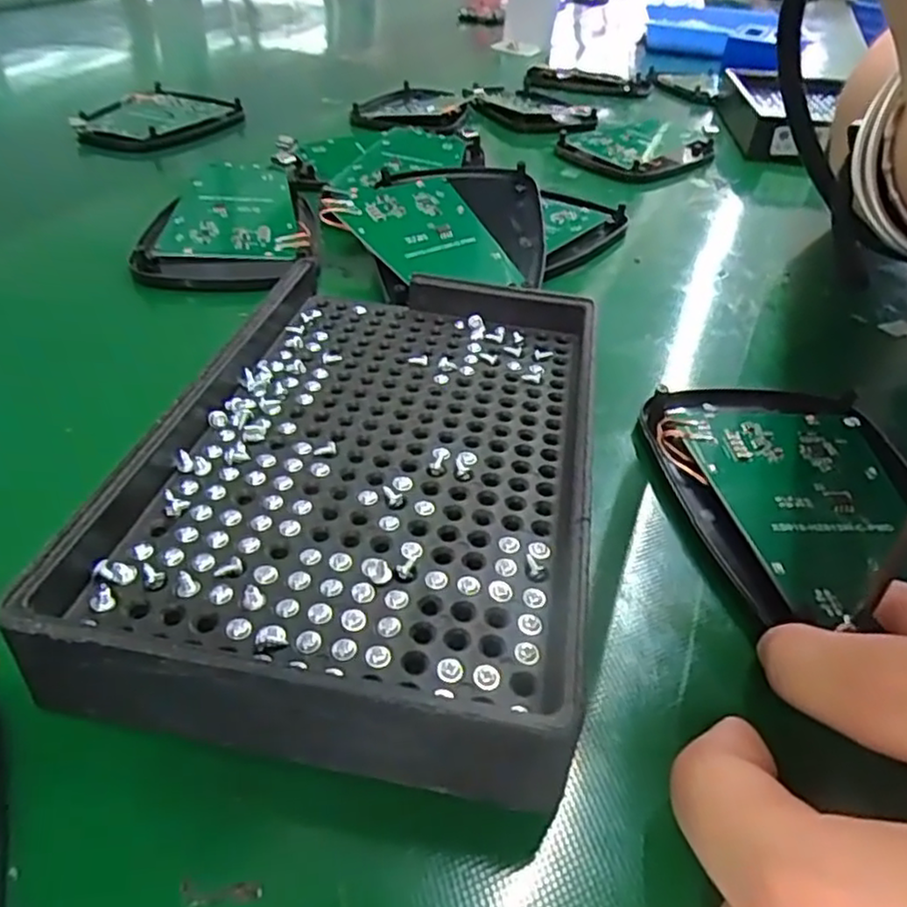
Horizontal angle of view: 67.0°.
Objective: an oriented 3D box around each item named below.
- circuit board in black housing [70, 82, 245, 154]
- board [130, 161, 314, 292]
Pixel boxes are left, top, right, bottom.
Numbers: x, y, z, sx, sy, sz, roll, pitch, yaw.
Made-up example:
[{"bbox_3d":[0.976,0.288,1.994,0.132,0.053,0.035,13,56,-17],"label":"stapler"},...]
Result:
[{"bbox_3d":[-0.167,-0.185,0.378,0.064,0.010,0.087,17,41,11],"label":"circuit board in black housing"},{"bbox_3d":[-0.087,-0.091,0.267,0.059,0.012,0.096,-1,41,-12],"label":"board"}]

